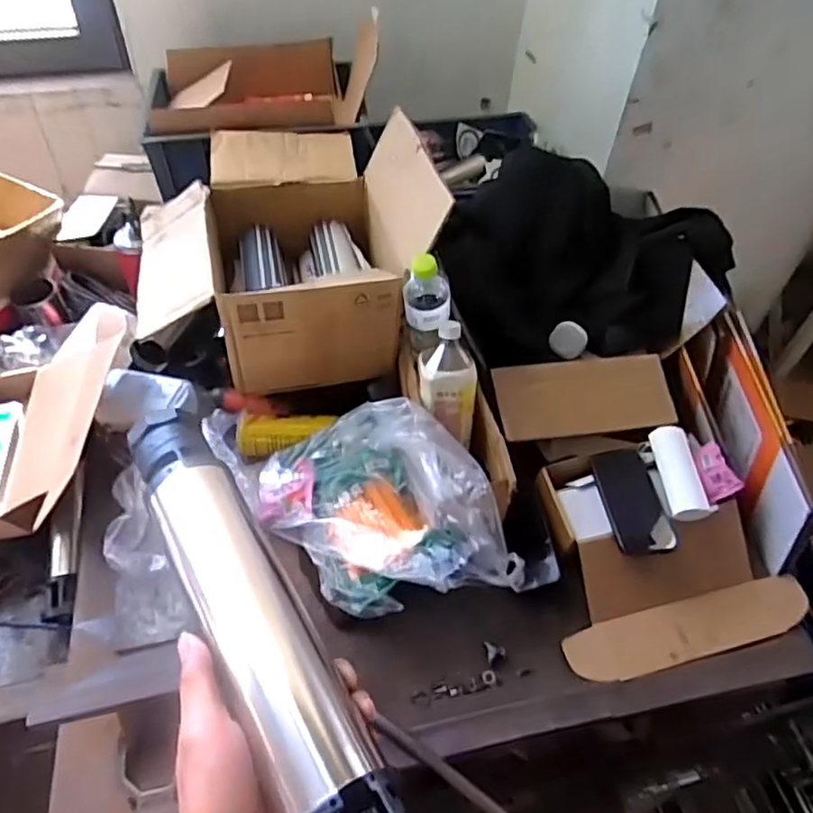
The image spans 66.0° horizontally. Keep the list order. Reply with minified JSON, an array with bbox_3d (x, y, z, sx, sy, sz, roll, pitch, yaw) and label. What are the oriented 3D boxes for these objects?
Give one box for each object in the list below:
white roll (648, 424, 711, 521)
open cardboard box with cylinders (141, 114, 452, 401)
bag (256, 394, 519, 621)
[{"bbox_3d":[0.391,0.093,0.892,0.052,0.043,0.147,2,50,-2],"label":"white roll"},{"bbox_3d":[-0.195,-0.277,0.983,0.415,0.262,0.413,-8,51,-10],"label":"open cardboard box with cylinders"},{"bbox_3d":[-0.036,0.130,0.820,0.347,0.164,0.205,39,58,25],"label":"bag"}]

